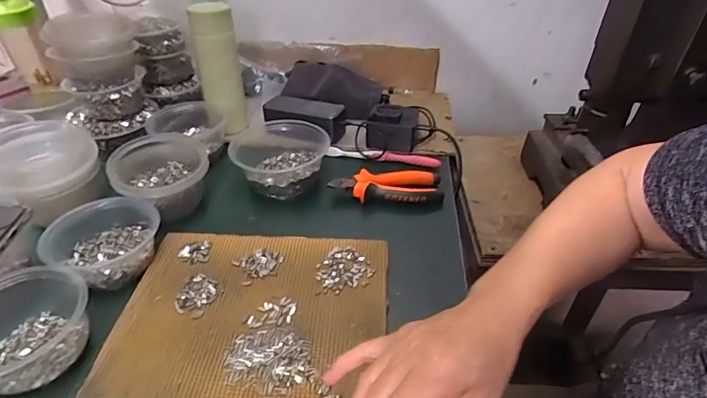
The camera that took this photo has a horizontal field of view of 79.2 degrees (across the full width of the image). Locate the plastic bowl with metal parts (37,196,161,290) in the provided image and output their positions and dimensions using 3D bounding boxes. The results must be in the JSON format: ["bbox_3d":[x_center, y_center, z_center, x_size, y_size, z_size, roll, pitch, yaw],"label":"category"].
[{"bbox_3d":[-0.279,0.042,0.487,0.106,0.050,0.102,1,38,-1],"label":"plastic bowl with metal parts"}]

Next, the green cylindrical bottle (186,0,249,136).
[{"bbox_3d":[-0.215,-0.204,0.684,0.059,0.192,0.054,1,38,-1],"label":"green cylindrical bottle"}]

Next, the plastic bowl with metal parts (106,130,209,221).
[{"bbox_3d":[-0.255,-0.033,0.564,0.112,0.064,0.118,1,38,-1],"label":"plastic bowl with metal parts"}]

